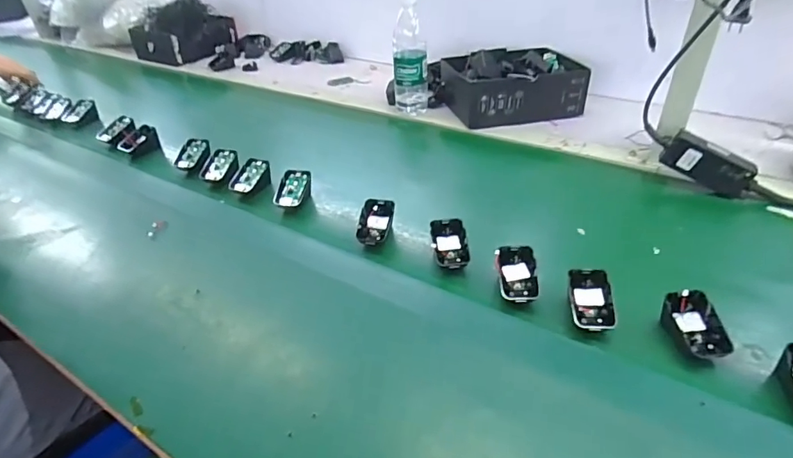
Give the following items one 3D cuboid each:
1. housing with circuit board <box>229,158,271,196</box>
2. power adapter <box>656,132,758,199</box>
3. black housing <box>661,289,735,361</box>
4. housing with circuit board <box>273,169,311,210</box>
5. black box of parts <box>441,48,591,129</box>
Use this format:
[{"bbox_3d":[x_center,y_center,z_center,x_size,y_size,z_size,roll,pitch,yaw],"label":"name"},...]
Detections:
[{"bbox_3d":[-0.239,-0.082,0.758,0.047,0.038,0.070,18,42,27],"label":"housing with circuit board"},{"bbox_3d":[0.448,-0.093,0.672,0.116,0.054,0.031,34,48,13],"label":"power adapter"},{"bbox_3d":[0.299,0.099,0.467,0.049,0.045,0.064,-4,37,-1],"label":"black housing"},{"bbox_3d":[-0.160,-0.056,0.717,0.044,0.043,0.069,11,39,19],"label":"housing with circuit board"},{"bbox_3d":[0.234,-0.284,0.929,0.260,0.091,0.162,-7,37,-4],"label":"black box of parts"}]

